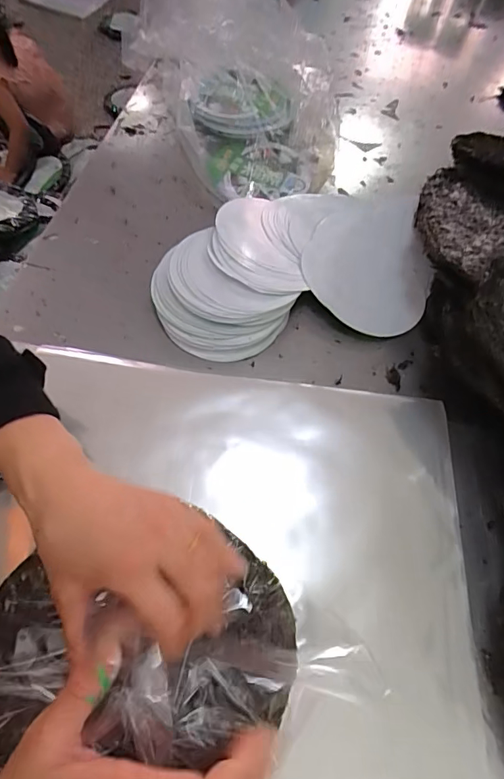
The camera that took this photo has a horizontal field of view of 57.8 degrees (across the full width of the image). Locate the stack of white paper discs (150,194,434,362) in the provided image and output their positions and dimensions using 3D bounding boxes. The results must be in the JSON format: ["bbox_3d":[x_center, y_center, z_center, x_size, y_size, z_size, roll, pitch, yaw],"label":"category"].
[{"bbox_3d":[0.048,-0.135,0.481,0.291,0.030,0.196,-9,63,-8],"label":"stack of white paper discs"}]

